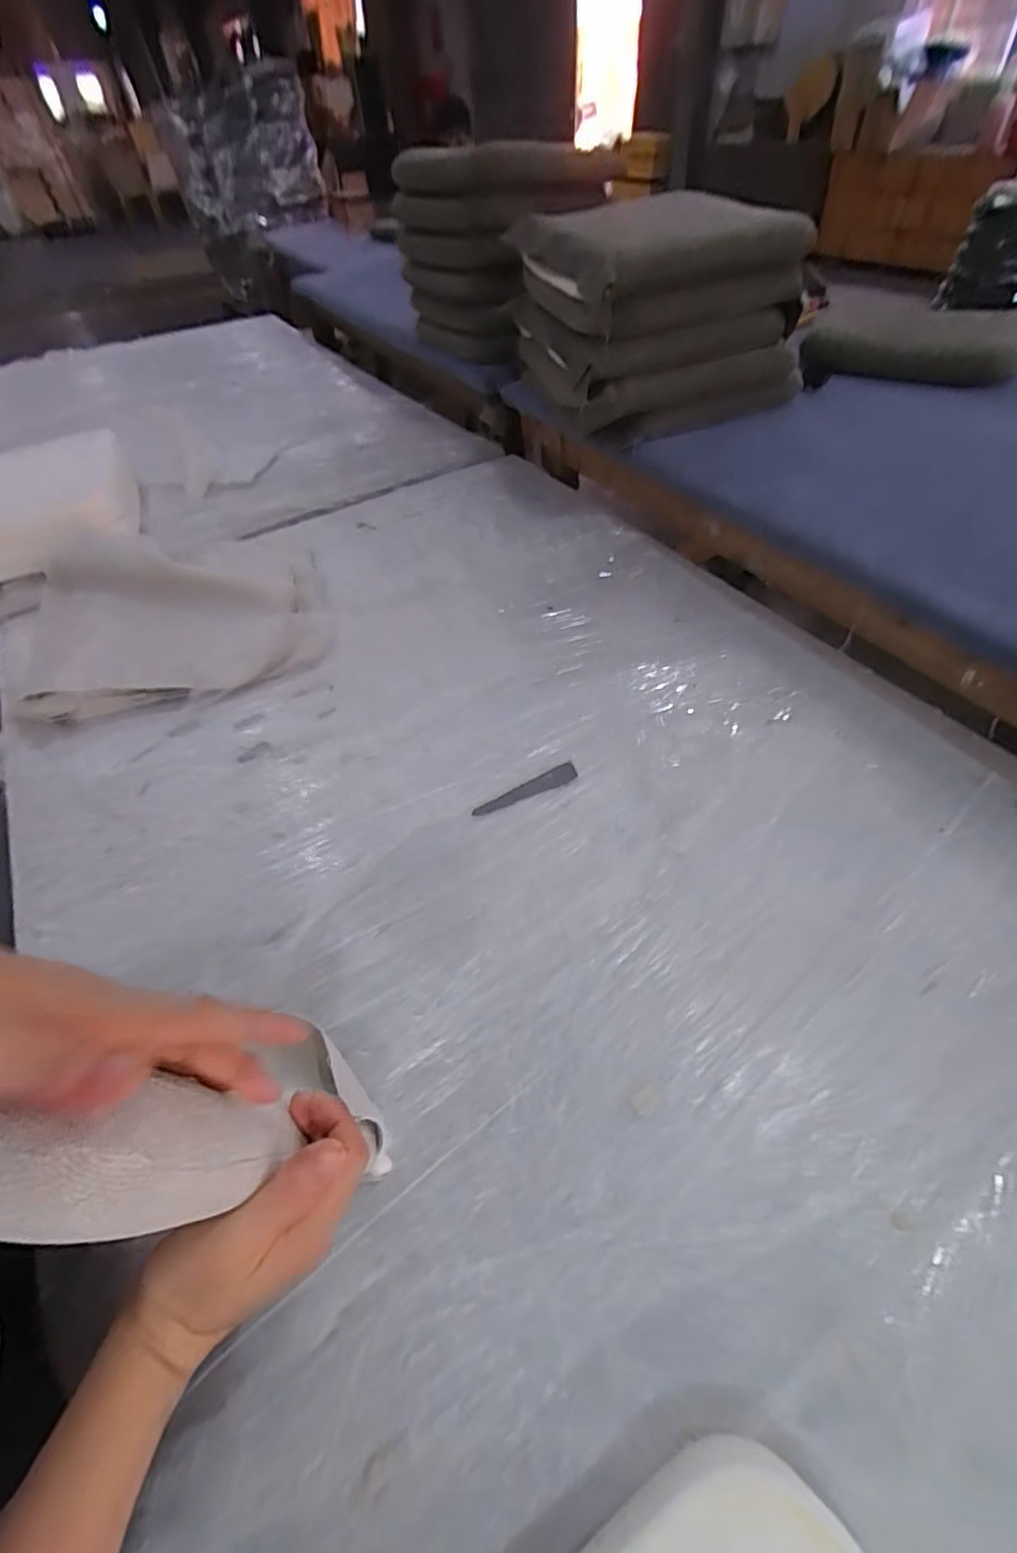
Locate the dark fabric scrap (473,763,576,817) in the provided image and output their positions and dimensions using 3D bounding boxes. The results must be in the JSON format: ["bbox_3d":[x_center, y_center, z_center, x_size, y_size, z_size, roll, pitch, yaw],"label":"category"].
[{"bbox_3d":[0.023,0.020,0.802,0.150,0.010,0.030,-23,53,-15],"label":"dark fabric scrap"}]

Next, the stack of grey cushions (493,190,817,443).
[{"bbox_3d":[0.260,-0.938,1.199,0.428,0.306,0.500,-20,52,-13],"label":"stack of grey cushions"}]

